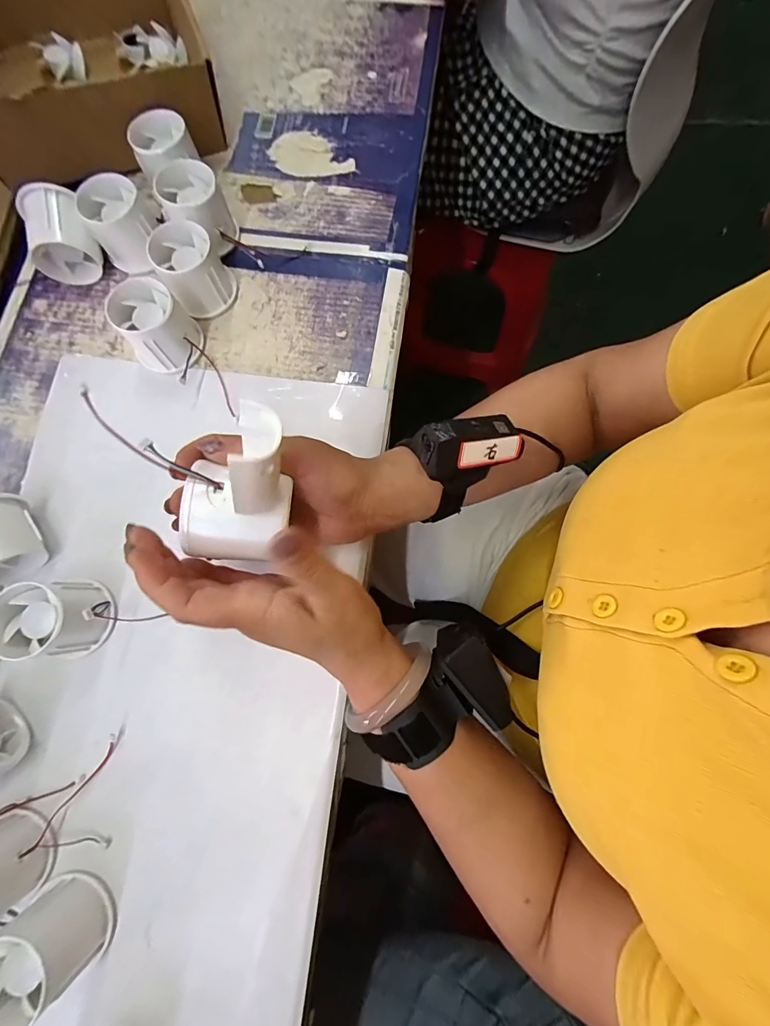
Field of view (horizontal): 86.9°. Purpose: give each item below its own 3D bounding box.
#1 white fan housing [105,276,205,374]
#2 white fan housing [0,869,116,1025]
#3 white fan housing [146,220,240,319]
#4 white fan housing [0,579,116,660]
[{"bbox_3d":[-0.187,-0.154,0.336,0.055,0.045,0.059,0,78,1],"label":"white fan housing"},{"bbox_3d":[-0.210,0.267,0.247,0.058,0.048,0.056,-41,80,-7],"label":"white fan housing"},{"bbox_3d":[-0.163,-0.207,0.347,0.052,0.049,0.054,0,78,1],"label":"white fan housing"},{"bbox_3d":[-0.233,0.076,0.291,0.065,0.042,0.053,-1,78,1],"label":"white fan housing"}]

